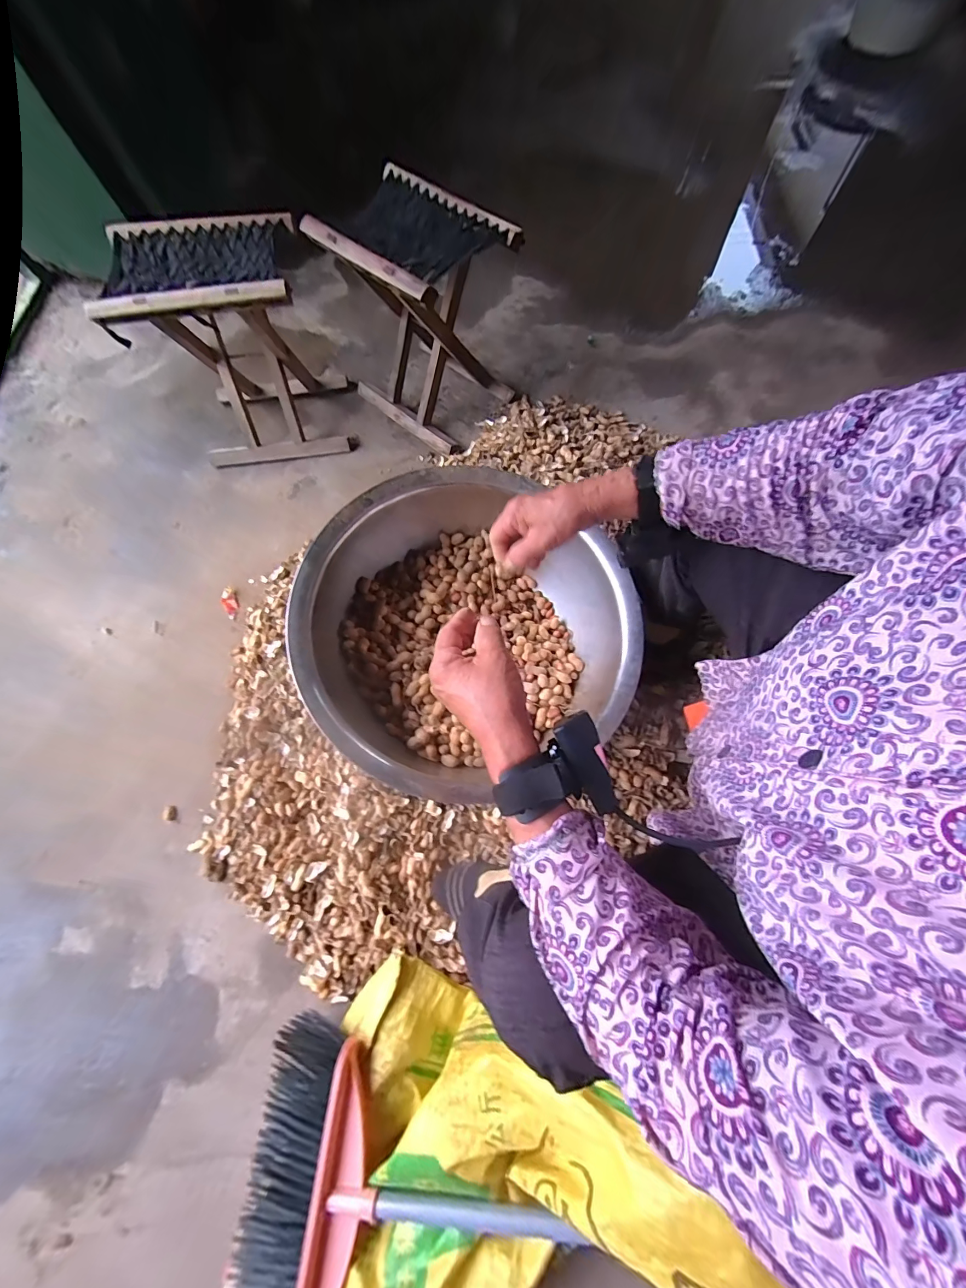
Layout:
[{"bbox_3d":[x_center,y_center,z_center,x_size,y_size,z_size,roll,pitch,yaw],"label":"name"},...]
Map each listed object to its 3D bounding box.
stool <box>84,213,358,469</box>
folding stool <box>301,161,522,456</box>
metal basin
[{"bbox_3d":[-0.479,-0.586,0.837,0.320,0.345,0.240,-7,71,1],"label":"stool"},{"bbox_3d":[-0.120,-0.652,0.846,0.320,0.337,0.249,36,77,14],"label":"folding stool"},{"bbox_3d":[-0.027,-0.030,0.598,0.433,0.170,0.421,-1,71,3],"label":"metal basin"}]

